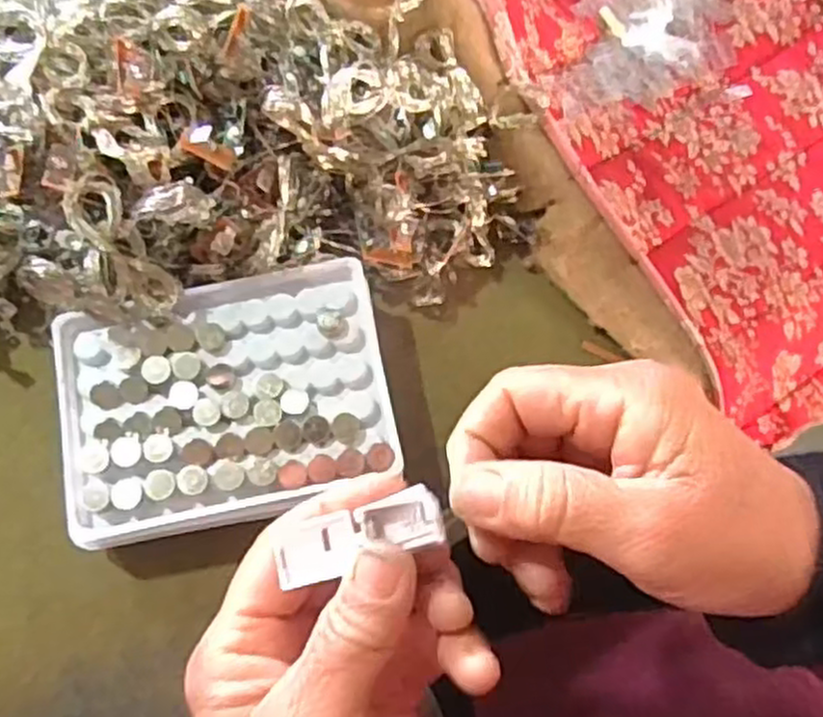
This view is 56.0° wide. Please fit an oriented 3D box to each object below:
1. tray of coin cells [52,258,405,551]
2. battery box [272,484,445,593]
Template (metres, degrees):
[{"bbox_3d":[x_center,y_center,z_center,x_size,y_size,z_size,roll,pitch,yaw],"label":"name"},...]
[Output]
[{"bbox_3d":[-0.075,0.019,0.324,0.129,0.034,0.095,-12,74,-5],"label":"tray of coin cells"},{"bbox_3d":[-0.016,0.058,0.251,0.054,0.015,0.018,-22,74,11],"label":"battery box"}]

